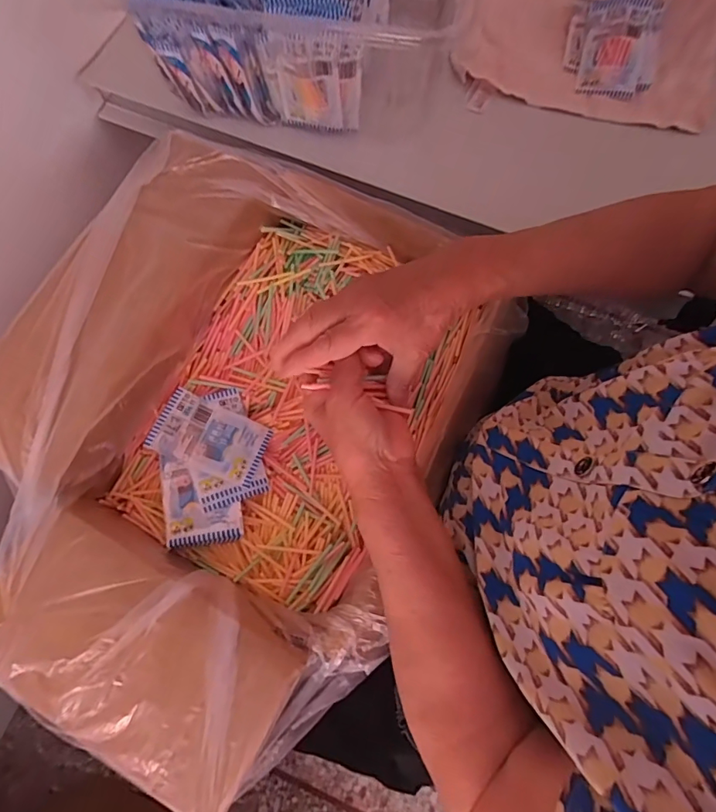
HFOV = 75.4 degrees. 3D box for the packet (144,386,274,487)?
[{"bbox_3d":[-0.142,0.030,0.449,0.102,0.009,0.065,25,62,-6],"label":"packet"}]

